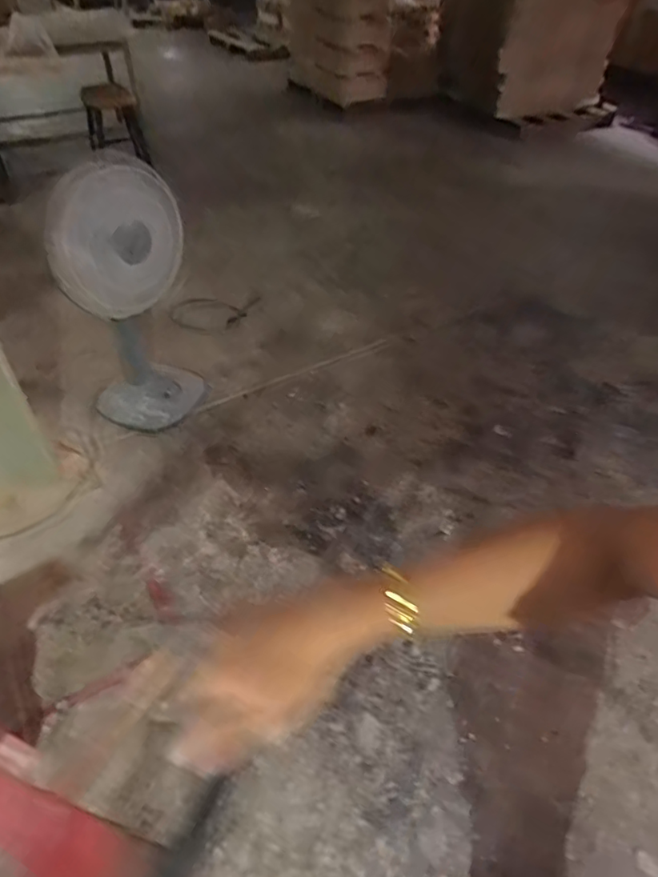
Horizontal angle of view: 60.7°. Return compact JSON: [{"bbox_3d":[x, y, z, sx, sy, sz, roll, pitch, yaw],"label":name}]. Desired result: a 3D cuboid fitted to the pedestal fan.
[{"bbox_3d":[-0.640,-0.463,1.798,0.377,0.817,0.434,-16,47,-16],"label":"pedestal fan"}]

